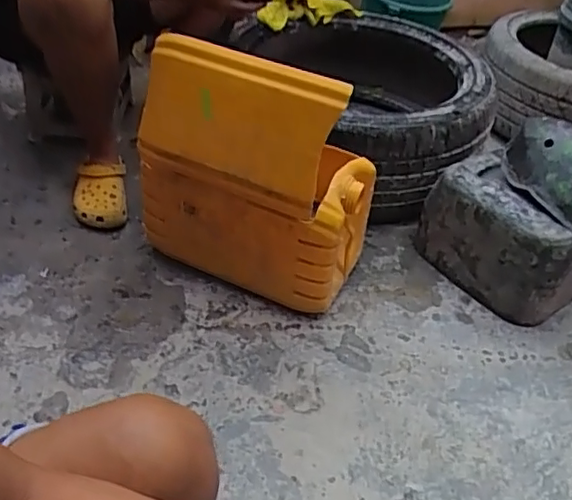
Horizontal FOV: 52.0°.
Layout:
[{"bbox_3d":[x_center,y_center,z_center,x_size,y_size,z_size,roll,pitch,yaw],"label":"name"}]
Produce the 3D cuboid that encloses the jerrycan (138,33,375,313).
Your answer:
[{"bbox_3d":[-0.040,-0.160,1.048,0.375,0.405,0.241,22,45,17],"label":"jerrycan"}]

